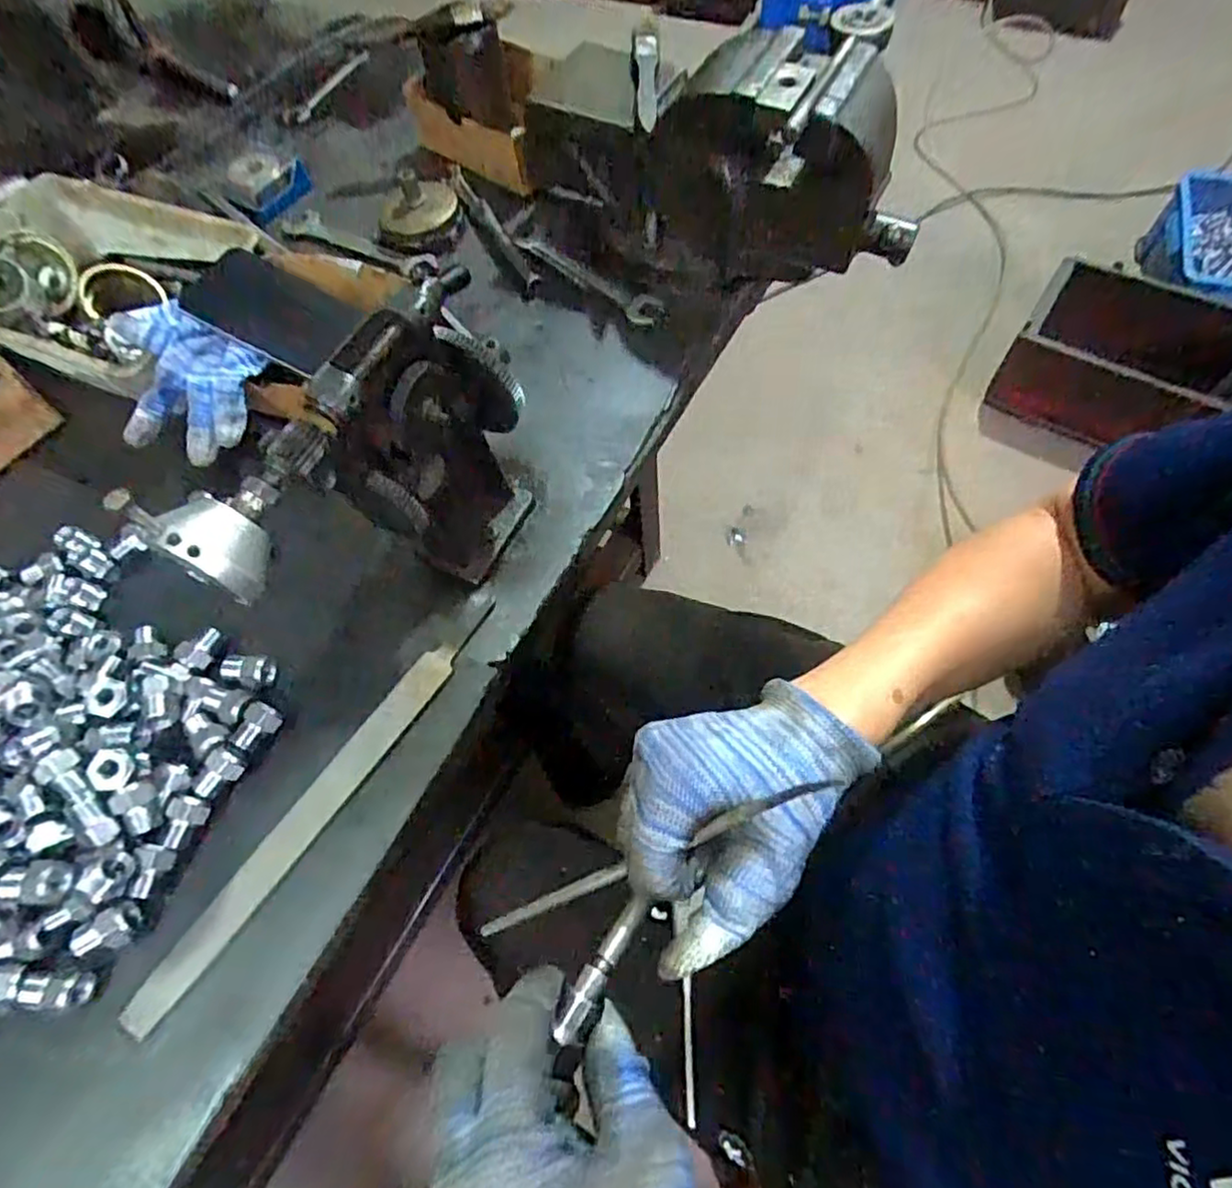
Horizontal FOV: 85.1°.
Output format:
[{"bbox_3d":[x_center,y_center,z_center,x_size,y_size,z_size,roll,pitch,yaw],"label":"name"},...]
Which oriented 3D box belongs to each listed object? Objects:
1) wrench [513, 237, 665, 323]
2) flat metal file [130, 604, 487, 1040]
[{"bbox_3d":[-0.026,-0.287,0.600,0.151,0.013,0.033,33,69,18],"label":"wrench"},{"bbox_3d":[-0.174,0.121,0.403,0.020,0.006,0.282,35,70,7],"label":"flat metal file"}]

